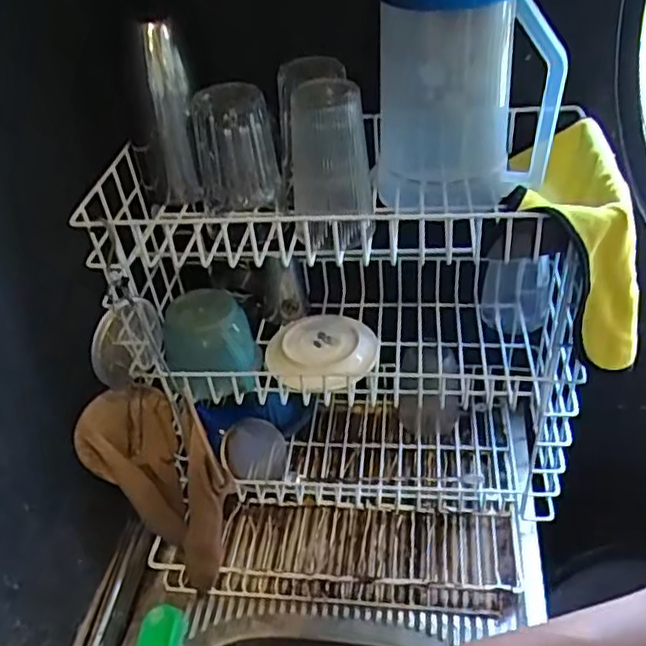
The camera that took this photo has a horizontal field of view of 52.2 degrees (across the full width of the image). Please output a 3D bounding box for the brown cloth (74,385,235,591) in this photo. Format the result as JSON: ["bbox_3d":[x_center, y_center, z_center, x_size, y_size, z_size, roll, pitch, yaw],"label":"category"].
[{"bbox_3d":[-0.172,0.184,0.751,0.128,0.230,0.101,20,49,28],"label":"brown cloth"}]

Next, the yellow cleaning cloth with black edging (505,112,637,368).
[{"bbox_3d":[0.237,-0.090,0.646,0.100,0.149,0.218,-4,42,4],"label":"yellow cleaning cloth with black edging"}]

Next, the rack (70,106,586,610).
[{"bbox_3d":[0.031,0.064,0.747,0.489,0.455,0.320,-3,42,5],"label":"rack"}]

